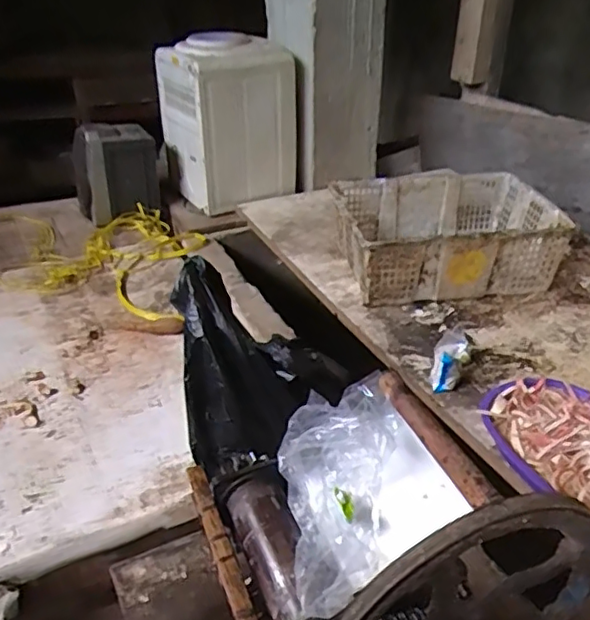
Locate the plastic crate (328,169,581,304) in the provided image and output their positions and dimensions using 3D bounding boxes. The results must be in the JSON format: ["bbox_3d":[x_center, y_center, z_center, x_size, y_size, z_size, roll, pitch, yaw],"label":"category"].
[{"bbox_3d":[0.337,-0.167,1.409,0.474,0.183,0.352,-5,32,-7],"label":"plastic crate"}]

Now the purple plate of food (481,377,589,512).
[{"bbox_3d":[0.414,0.201,0.843,0.230,0.076,0.294,-10,34,-16],"label":"purple plate of food"}]

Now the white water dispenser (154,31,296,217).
[{"bbox_3d":[-0.203,-0.551,1.732,0.301,0.421,0.326,-19,37,-27],"label":"white water dispenser"}]

